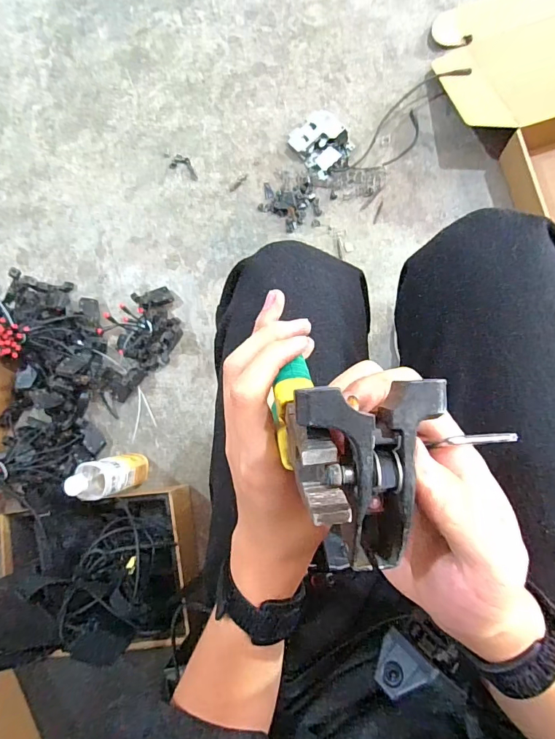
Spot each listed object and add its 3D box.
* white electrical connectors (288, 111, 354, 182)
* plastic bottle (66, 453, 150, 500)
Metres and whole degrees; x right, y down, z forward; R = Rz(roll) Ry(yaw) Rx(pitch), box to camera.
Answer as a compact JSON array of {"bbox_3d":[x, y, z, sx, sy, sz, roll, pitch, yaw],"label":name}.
[{"bbox_3d":[0.092,-0.457,0.844,0.096,0.034,0.117,-34,81,4],"label":"white electrical connectors"},{"bbox_3d":[-0.312,0.197,0.773,0.063,0.196,0.068,-17,83,7],"label":"plastic bottle"}]

